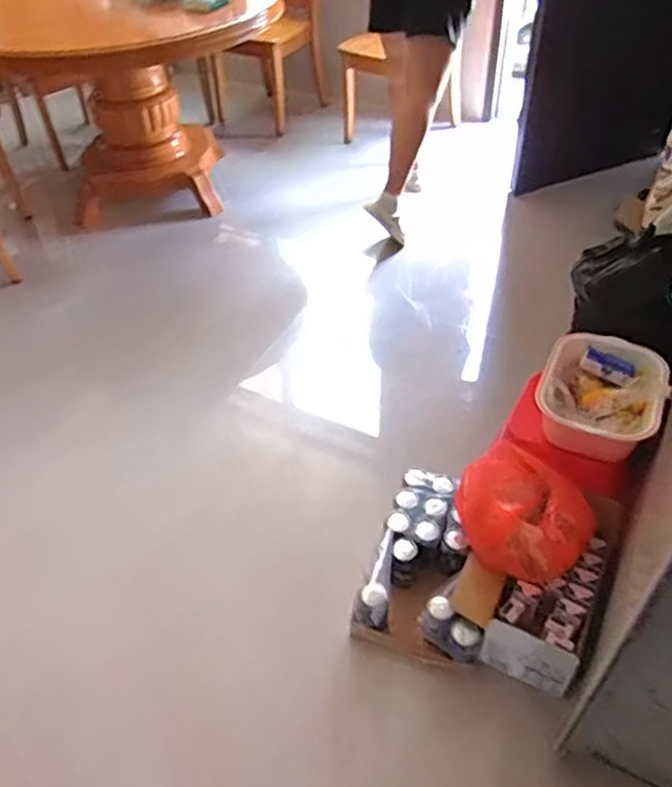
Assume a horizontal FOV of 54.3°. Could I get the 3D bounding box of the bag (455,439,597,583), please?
[{"bbox_3d":[0.364,0.240,1.291,0.253,0.235,0.146,25,50,25],"label":"bag"}]

